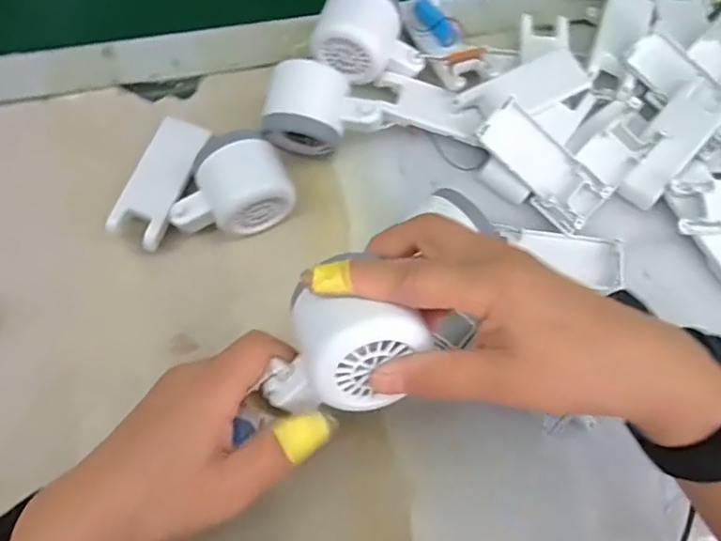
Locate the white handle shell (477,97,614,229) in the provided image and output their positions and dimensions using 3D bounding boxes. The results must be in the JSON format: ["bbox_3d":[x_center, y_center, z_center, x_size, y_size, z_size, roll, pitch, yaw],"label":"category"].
[{"bbox_3d":[0.135,-0.079,0.422,0.104,0.019,0.037,41,78,-4],"label":"white handle shell"}]

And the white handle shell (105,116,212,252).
[{"bbox_3d":[-0.148,-0.067,0.427,0.041,0.013,0.102,18,75,2],"label":"white handle shell"}]

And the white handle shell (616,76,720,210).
[{"bbox_3d":[0.235,-0.096,0.428,0.037,0.012,0.104,35,93,9],"label":"white handle shell"}]

